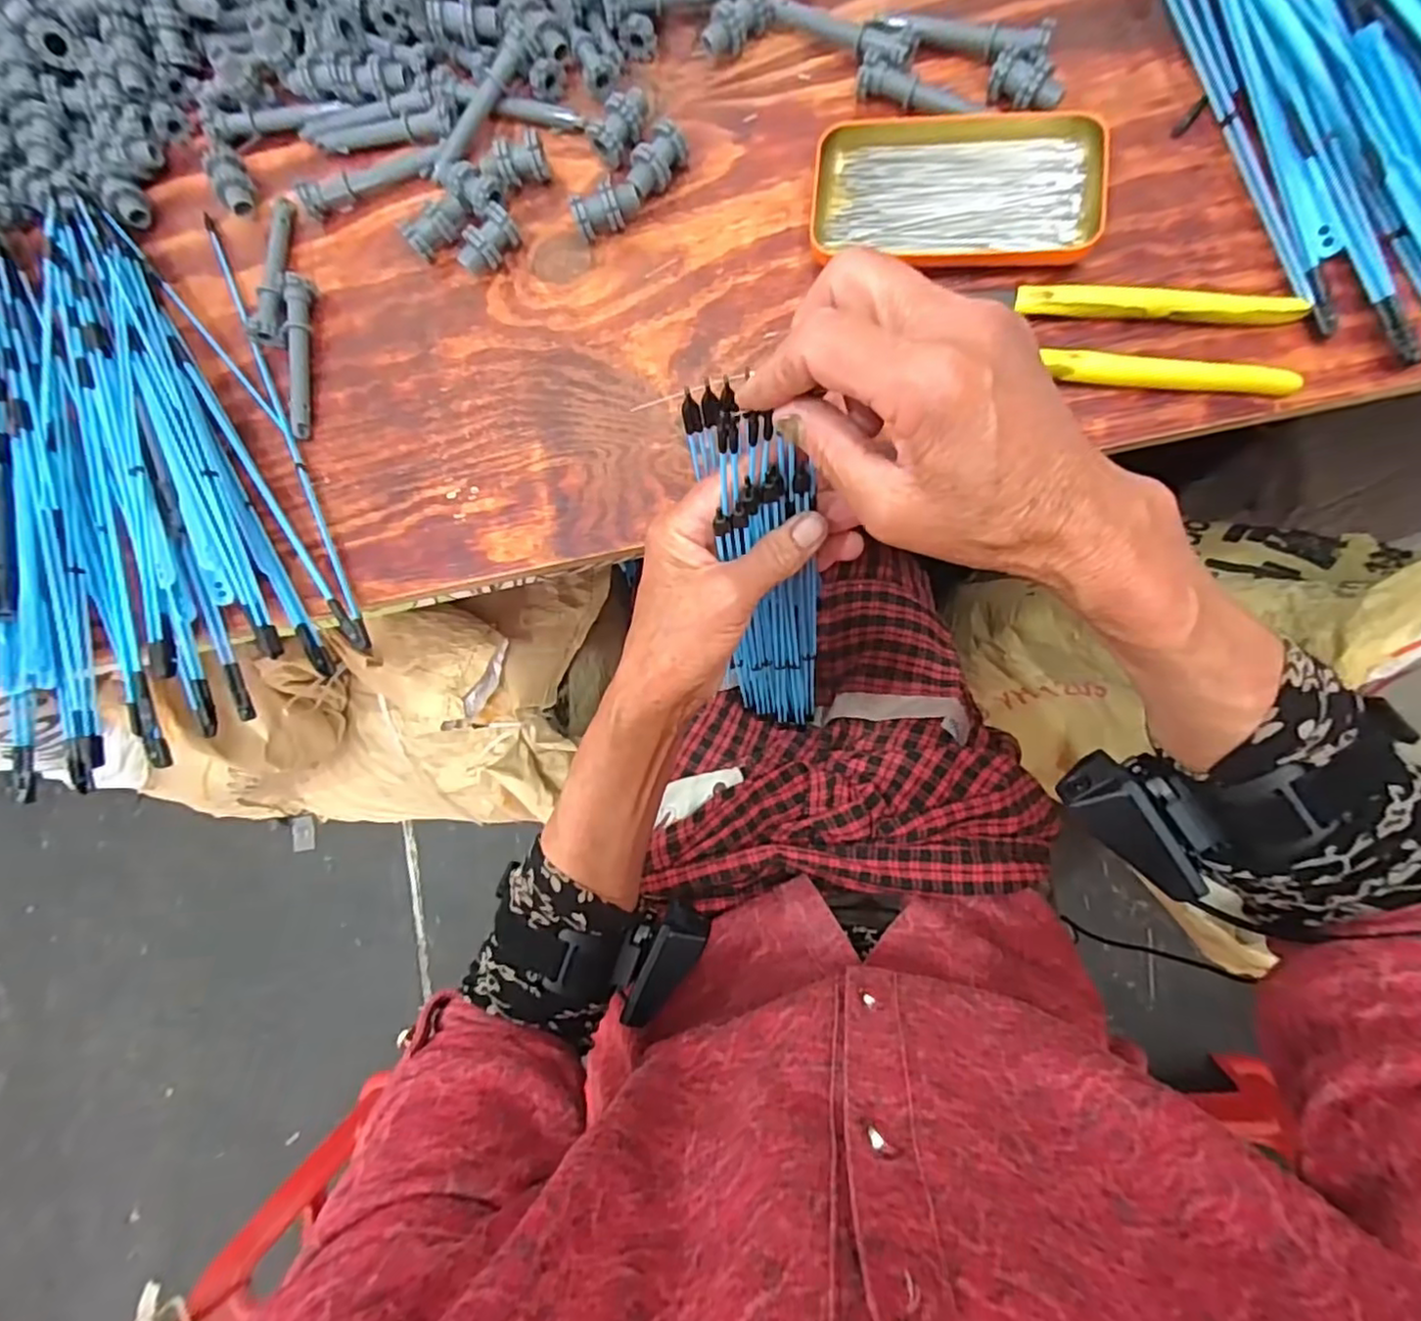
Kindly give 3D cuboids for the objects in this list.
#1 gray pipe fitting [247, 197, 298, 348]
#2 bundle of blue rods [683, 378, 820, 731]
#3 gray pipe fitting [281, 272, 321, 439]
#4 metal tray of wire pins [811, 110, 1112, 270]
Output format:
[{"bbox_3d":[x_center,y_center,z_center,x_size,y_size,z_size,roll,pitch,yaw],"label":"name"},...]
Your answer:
[{"bbox_3d":[-0.266,-0.239,0.412,0.021,0.016,0.094,0,84,8],"label":"gray pipe fitting"},{"bbox_3d":[0.036,-0.033,0.418,0.060,0.323,0.049,-6,66,7],"label":"bundle of blue rods"},{"bbox_3d":[-0.248,-0.183,0.403,0.016,0.015,0.095,-3,84,8],"label":"gray pipe fitting"},{"bbox_3d":[0.127,-0.248,0.354,0.142,0.019,0.081,2,84,8],"label":"metal tray of wire pins"}]

